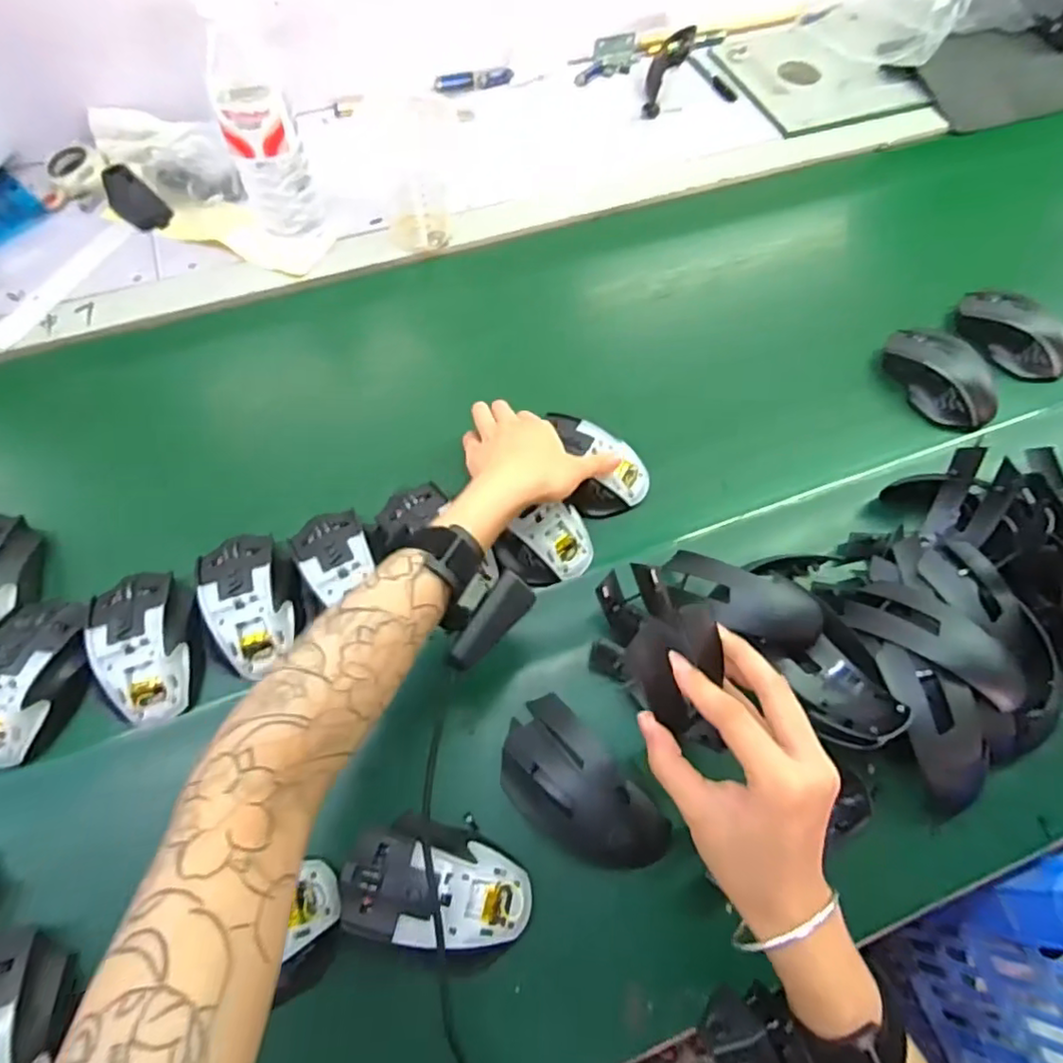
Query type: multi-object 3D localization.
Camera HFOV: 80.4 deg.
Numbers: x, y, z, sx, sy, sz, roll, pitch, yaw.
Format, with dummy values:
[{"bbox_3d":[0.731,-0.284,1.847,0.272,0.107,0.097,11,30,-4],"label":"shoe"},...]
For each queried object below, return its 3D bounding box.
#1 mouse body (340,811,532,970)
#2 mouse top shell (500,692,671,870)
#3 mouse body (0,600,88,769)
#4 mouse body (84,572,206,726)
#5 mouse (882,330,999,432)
[{"bbox_3d":[-0.059,0.220,0.385,0.114,0.047,0.070,16,65,5],"label":"mouse body"},{"bbox_3d":[0.030,0.176,0.423,0.067,0.030,0.125,-37,71,-18],"label":"mouse top shell"},{"bbox_3d":[-0.367,0.107,0.459,0.075,0.034,0.116,4,64,0],"label":"mouse body"},{"bbox_3d":[-0.287,0.081,0.473,0.071,0.034,0.113,-20,67,-12],"label":"mouse body"},{"bbox_3d":[0.394,-0.150,0.608,0.066,0.042,0.119,-20,67,-11],"label":"mouse"}]

